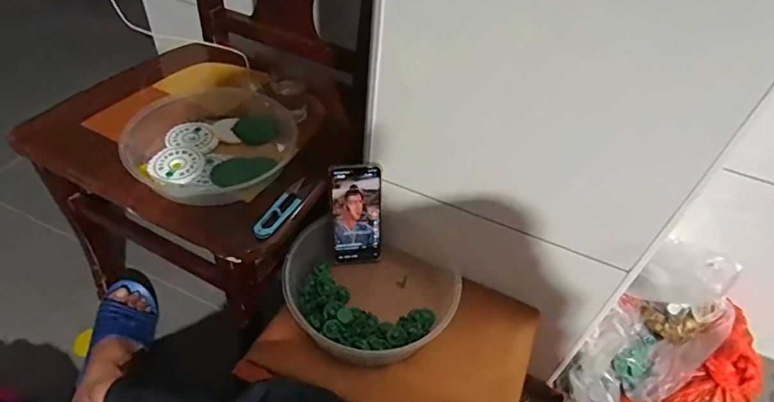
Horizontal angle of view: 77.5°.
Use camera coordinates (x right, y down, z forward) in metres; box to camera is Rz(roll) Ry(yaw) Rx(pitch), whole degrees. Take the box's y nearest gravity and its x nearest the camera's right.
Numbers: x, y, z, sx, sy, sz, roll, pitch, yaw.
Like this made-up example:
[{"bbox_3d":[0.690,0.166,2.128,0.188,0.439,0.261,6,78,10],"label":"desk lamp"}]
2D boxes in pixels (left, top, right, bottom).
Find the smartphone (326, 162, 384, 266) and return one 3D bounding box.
[{"bbox_3d":[-0.045,0.022,0.726,0.079,0.163,0.012,-5,28,-5],"label":"smartphone"}]

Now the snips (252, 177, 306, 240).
[{"bbox_3d":[-0.133,0.008,0.625,0.027,0.012,0.115,20,48,12],"label":"snips"}]

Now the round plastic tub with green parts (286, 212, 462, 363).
[{"bbox_3d":[-0.017,0.124,0.695,0.248,0.100,0.244,4,46,-4],"label":"round plastic tub with green parts"}]

